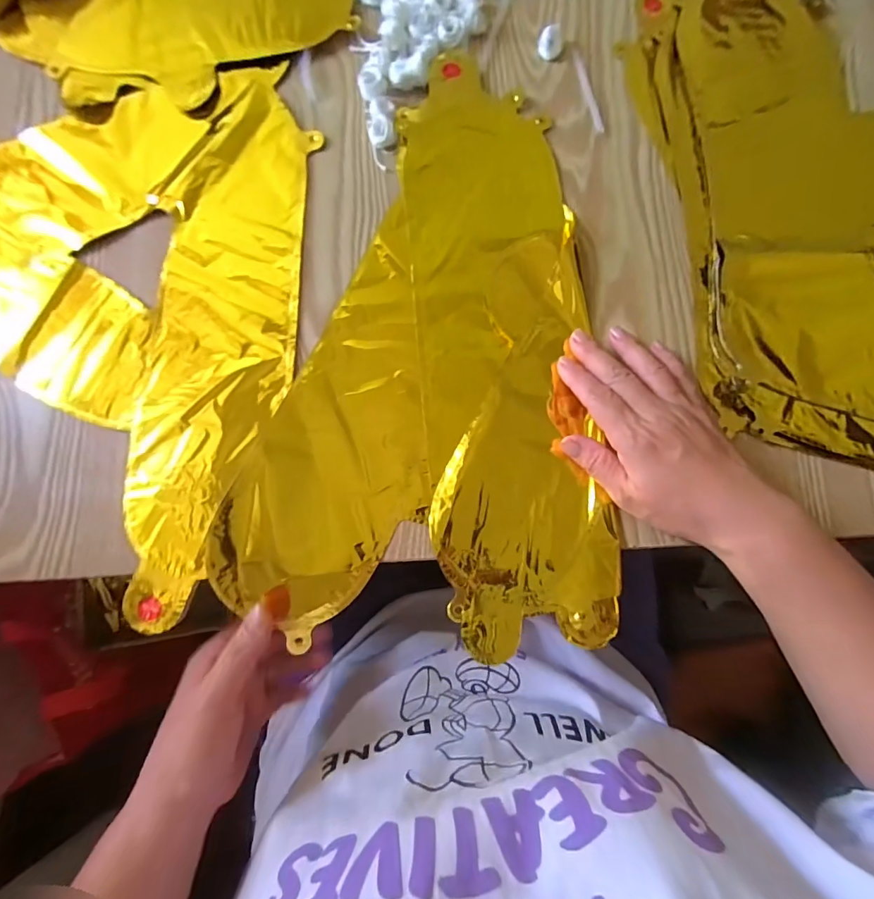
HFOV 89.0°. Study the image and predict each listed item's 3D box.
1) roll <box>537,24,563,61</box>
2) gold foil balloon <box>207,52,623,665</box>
[{"bbox_3d":[0.093,-0.335,0.365,0.019,0.014,0.021,14,80,1],"label":"roll"},{"bbox_3d":[0.003,-0.084,0.323,0.250,0.018,0.417,5,80,-1],"label":"gold foil balloon"}]

